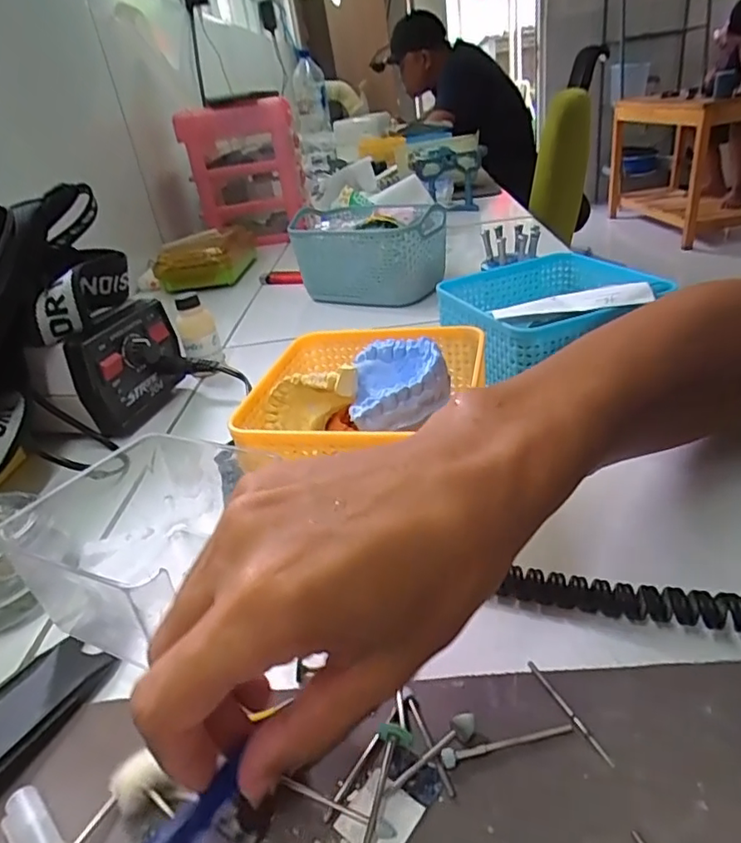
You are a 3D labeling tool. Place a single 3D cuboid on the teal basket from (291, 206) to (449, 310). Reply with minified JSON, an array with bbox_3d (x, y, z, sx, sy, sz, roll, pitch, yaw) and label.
[{"bbox_3d":[0.002,-0.190,0.650,0.170,0.090,0.119,7,34,26],"label":"teal basket"}]

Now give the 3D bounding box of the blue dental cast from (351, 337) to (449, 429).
[{"bbox_3d":[0.016,-0.024,0.309,0.051,0.028,0.057,-3,32,6],"label":"blue dental cast"}]

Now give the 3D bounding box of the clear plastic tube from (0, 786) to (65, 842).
[{"bbox_3d":[-0.113,0.141,0.191,0.039,0.010,0.013,19,40,39],"label":"clear plastic tube"}]

